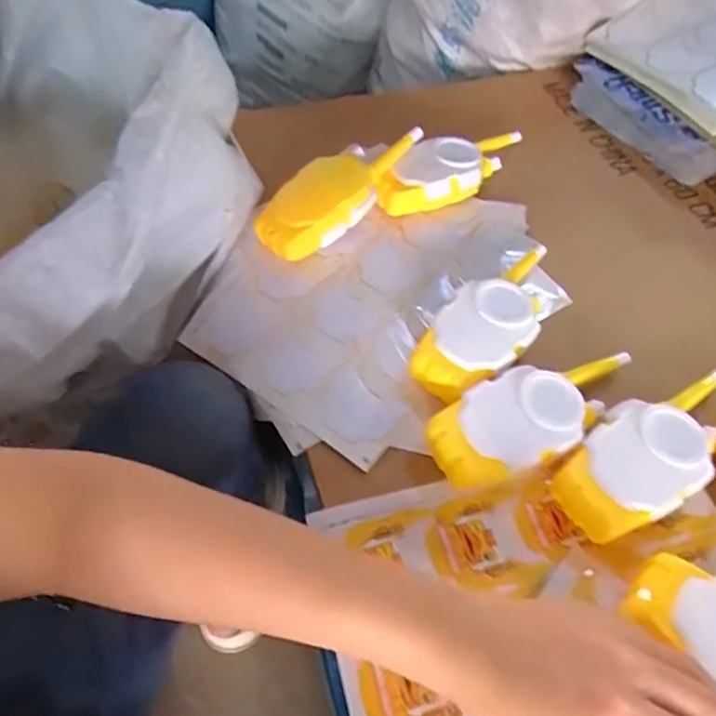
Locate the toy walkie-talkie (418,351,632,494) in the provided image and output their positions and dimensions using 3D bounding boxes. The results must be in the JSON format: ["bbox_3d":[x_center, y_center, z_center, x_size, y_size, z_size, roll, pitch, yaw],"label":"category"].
[{"bbox_3d":[0.126,0.037,0.387,0.170,0.034,0.064,-21,60,-18],"label":"toy walkie-talkie"}]

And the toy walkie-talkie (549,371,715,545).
[{"bbox_3d":[0.200,0.060,0.378,0.164,0.030,0.064,-28,62,-22],"label":"toy walkie-talkie"}]

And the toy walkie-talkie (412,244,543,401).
[{"bbox_3d":[0.106,-0.031,0.431,0.061,0.029,0.168,36,60,19],"label":"toy walkie-talkie"}]

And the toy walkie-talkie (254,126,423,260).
[{"bbox_3d":[-0.011,-0.147,0.495,0.173,0.038,0.066,-36,65,-25],"label":"toy walkie-talkie"}]

